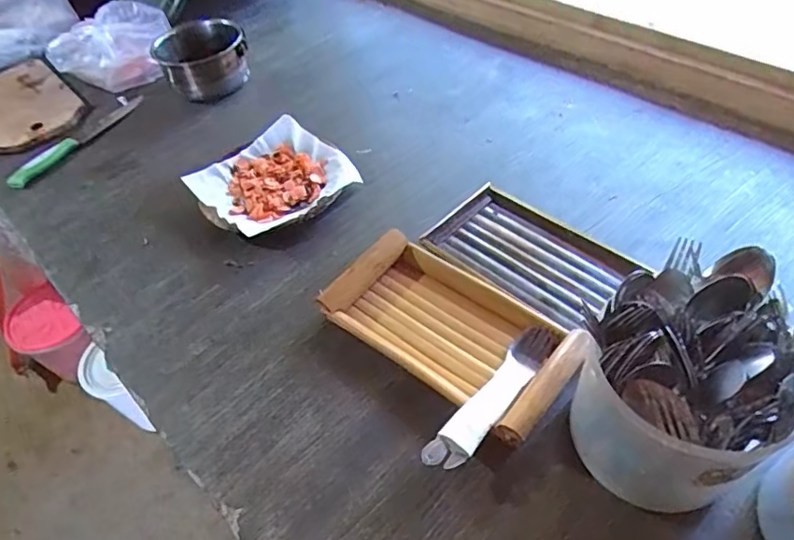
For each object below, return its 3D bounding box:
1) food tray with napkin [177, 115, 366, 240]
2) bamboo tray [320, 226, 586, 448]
[{"bbox_3d":[-0.162,-0.116,0.730,0.189,0.053,0.171,-35,57,-20],"label":"food tray with napkin"},{"bbox_3d":[0.054,0.058,0.549,0.244,0.040,0.124,30,60,26],"label":"bamboo tray"}]

